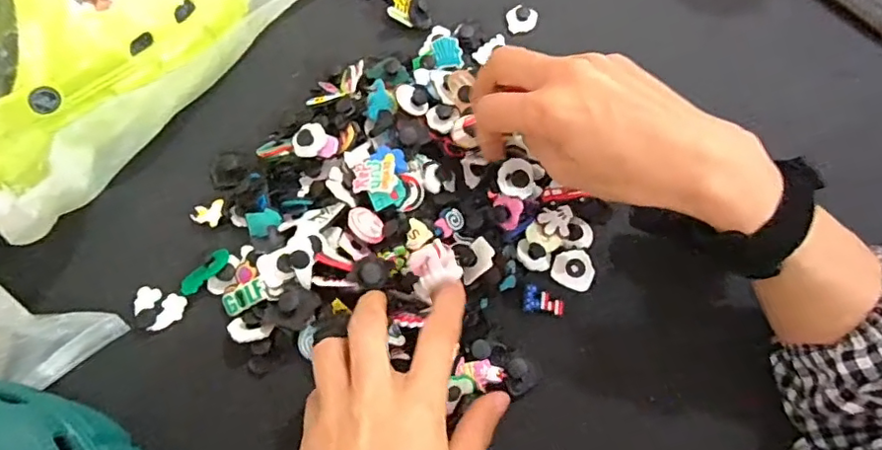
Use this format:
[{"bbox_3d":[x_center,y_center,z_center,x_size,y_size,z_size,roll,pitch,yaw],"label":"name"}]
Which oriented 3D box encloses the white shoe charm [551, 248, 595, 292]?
[{"bbox_3d":[0.084,0.027,0.352,0.025,0.009,0.024,1,67,-2],"label":"white shoe charm"}]

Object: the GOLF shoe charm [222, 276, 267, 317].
[{"bbox_3d":[-0.118,0.044,0.338,0.030,0.004,0.014,-29,69,10],"label":"GOLF shoe charm"}]

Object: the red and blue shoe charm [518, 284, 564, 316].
[{"bbox_3d":[0.062,0.047,0.347,0.027,0.010,0.015,10,67,2],"label":"red and blue shoe charm"}]

